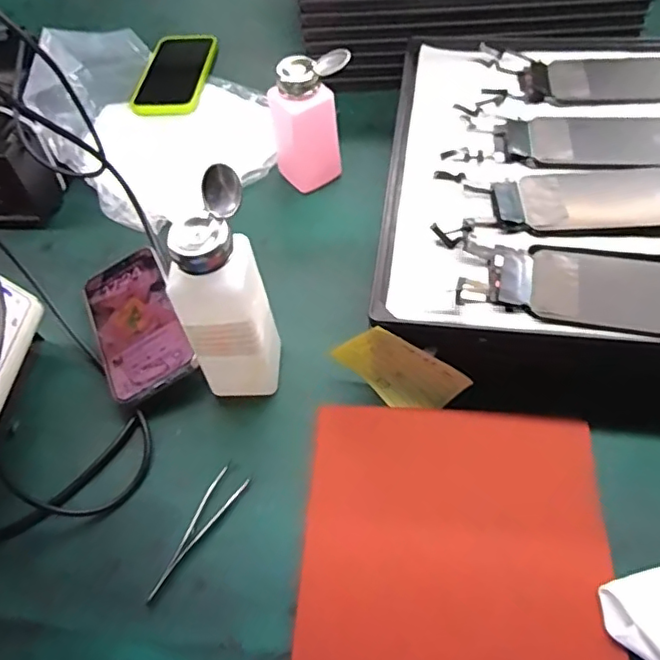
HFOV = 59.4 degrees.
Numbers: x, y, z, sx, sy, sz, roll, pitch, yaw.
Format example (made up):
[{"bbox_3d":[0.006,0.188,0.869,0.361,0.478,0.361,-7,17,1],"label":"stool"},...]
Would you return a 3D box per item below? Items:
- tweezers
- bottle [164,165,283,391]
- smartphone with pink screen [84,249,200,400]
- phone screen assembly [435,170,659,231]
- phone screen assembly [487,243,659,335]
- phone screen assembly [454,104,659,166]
[{"bbox_3d":[-0.098,0.145,0.416,0.022,0.004,0.102,26,62,21],"label":"tweezers"},{"bbox_3d":[-0.076,-0.019,0.420,0.062,0.181,0.060,-16,56,-5],"label":"bottle"},{"bbox_3d":[-0.172,-0.008,0.512,0.076,0.006,0.157,-30,53,-1],"label":"smartphone with pink screen"},{"bbox_3d":[0.203,-0.109,0.484,0.200,0.008,0.070,-1,56,5],"label":"phone screen assembly"},{"bbox_3d":[0.208,-0.031,0.431,0.169,0.010,0.073,6,57,9],"label":"phone screen assembly"},{"bbox_3d":[0.225,-0.176,0.528,0.201,0.004,0.072,4,57,8],"label":"phone screen assembly"}]

